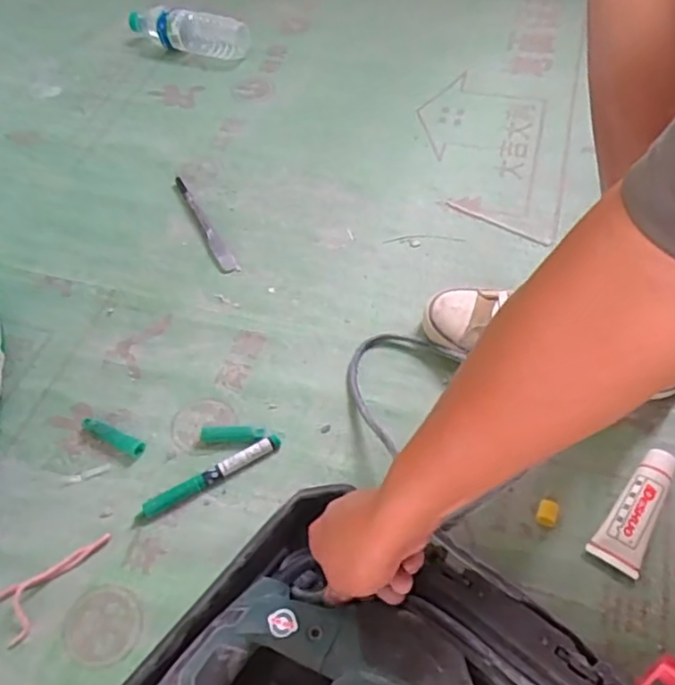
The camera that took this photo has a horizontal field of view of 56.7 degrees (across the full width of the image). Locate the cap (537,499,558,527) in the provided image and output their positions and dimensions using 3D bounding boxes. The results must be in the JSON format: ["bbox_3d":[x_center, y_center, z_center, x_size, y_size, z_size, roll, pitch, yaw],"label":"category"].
[{"bbox_3d":[0.196,0.161,0.586,0.019,0.021,0.021,18,57,16],"label":"cap"}]

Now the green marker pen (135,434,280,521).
[{"bbox_3d":[-0.129,0.136,0.635,0.154,0.017,0.017,-27,57,-15],"label":"green marker pen"}]

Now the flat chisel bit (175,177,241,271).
[{"bbox_3d":[-0.183,-0.162,0.850,0.020,0.007,0.196,-26,57,-15],"label":"flat chisel bit"}]

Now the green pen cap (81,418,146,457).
[{"bbox_3d":[-0.242,0.098,0.667,0.081,0.017,0.016,21,58,18],"label":"green pen cap"}]

